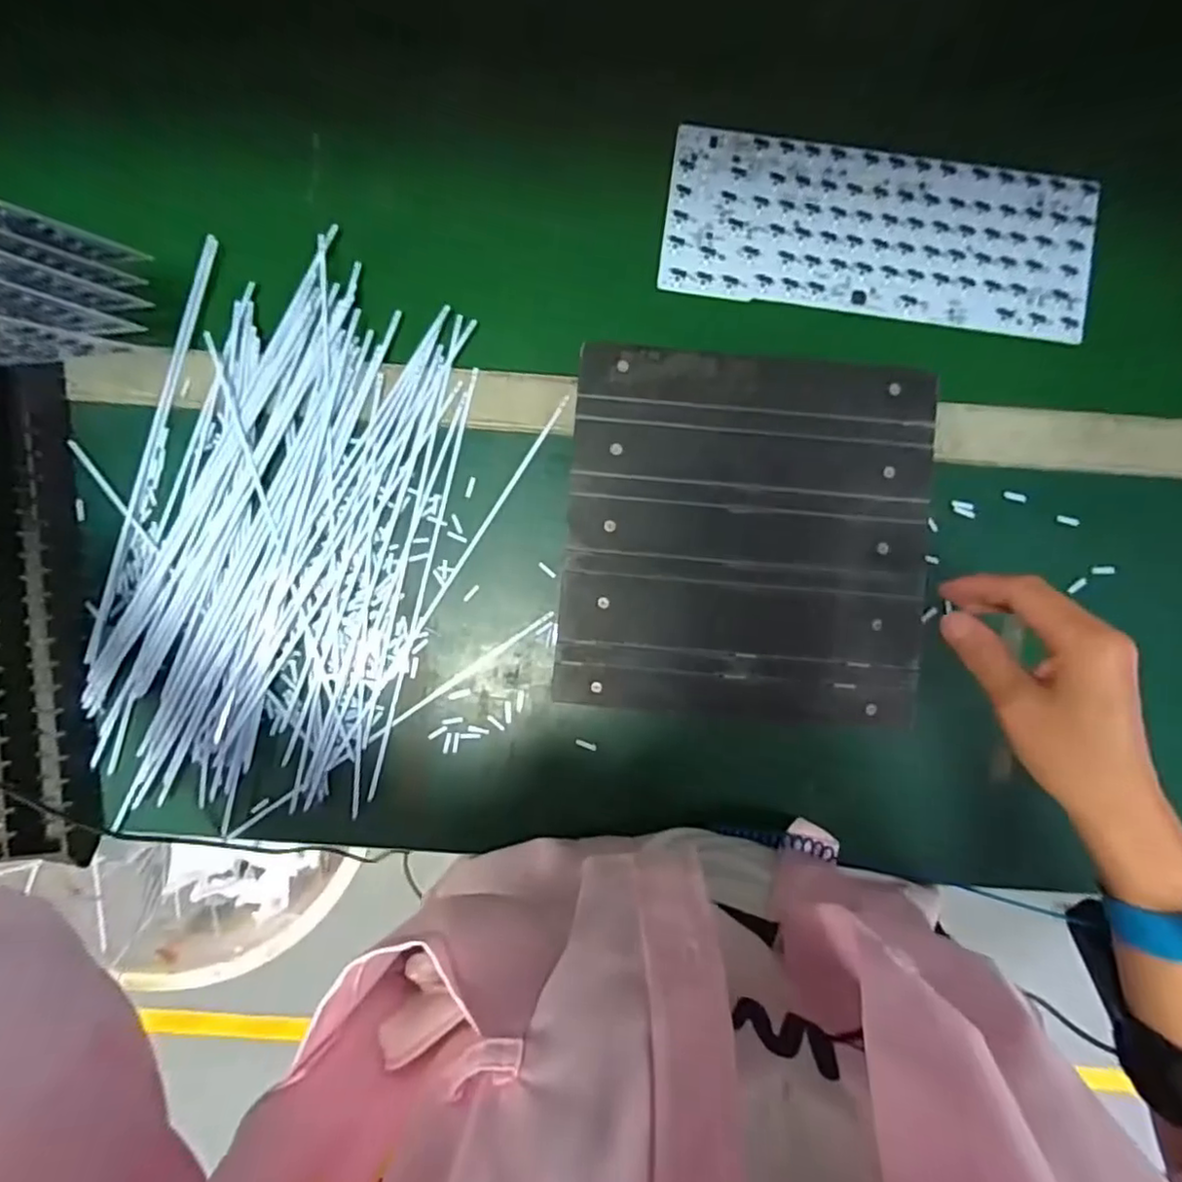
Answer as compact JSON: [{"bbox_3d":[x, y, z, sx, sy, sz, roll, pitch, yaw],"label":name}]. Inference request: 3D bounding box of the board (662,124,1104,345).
[{"bbox_3d":[0.210,-0.261,0.467,0.303,0.005,0.122,7,90,-2],"label":"board"}]

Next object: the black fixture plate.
[{"bbox_3d":[0.107,-0.036,0.441,0.243,0.025,0.242,5,90,-2],"label":"black fixture plate"}]

